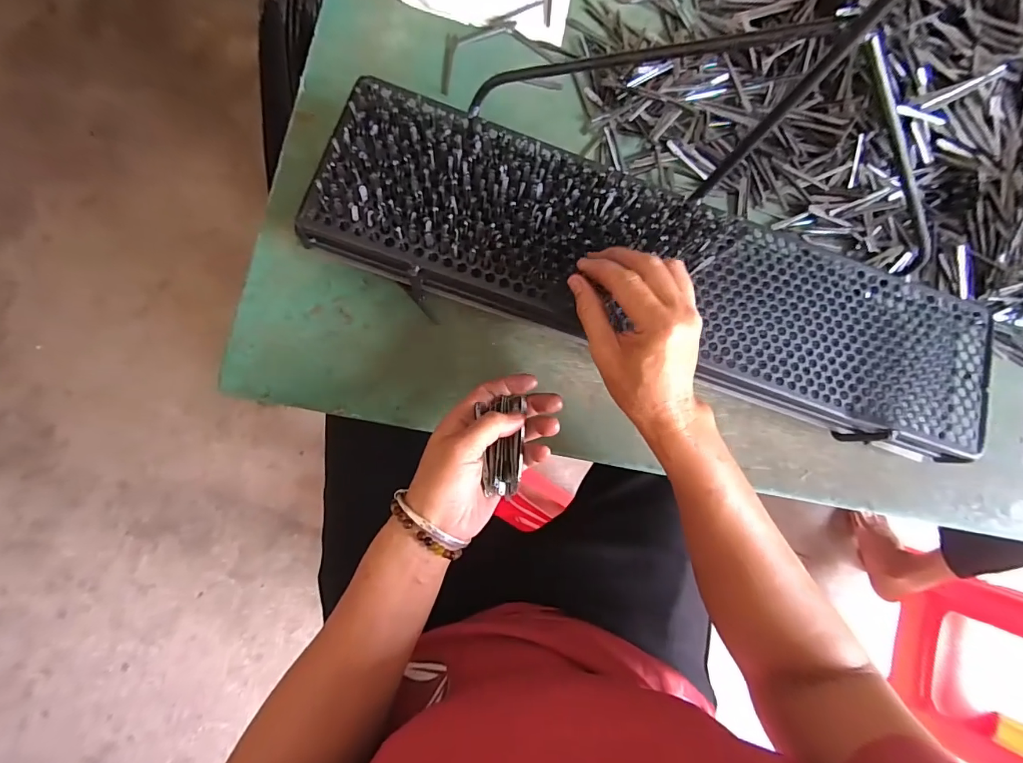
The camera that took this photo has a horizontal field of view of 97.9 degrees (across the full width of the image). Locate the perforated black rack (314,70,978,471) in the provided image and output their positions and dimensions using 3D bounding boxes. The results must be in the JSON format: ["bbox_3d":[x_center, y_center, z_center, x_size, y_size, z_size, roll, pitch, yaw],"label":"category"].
[{"bbox_3d":[0.137,-0.087,0.388,0.587,0.061,0.153,17,85,-7],"label":"perforated black rack"}]

